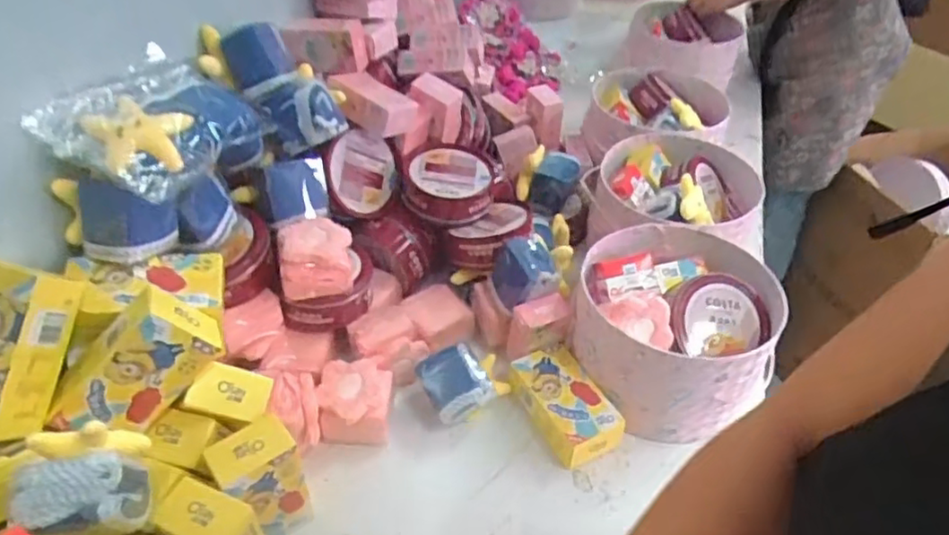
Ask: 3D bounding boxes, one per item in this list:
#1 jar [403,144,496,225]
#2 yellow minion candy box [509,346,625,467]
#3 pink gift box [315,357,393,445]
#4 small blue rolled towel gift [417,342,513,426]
[{"bbox_3d":[-0.033,-0.115,0.869,0.118,0.053,0.113,1,42,-1],"label":"jar"},{"bbox_3d":[0.104,0.155,0.762,0.081,0.042,0.136,-20,46,-23],"label":"yellow minion candy box"},{"bbox_3d":[-0.133,0.149,0.738,0.078,0.076,0.077,0,42,-2],"label":"pink gift box"},{"bbox_3d":[-0.007,0.129,0.746,0.098,0.060,0.076,-17,45,-20],"label":"small blue rolled towel gift"}]

